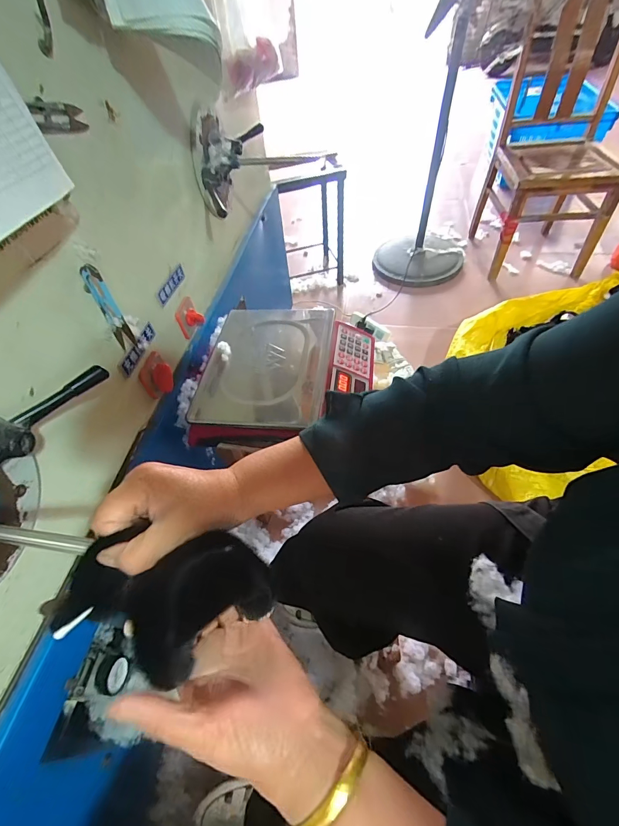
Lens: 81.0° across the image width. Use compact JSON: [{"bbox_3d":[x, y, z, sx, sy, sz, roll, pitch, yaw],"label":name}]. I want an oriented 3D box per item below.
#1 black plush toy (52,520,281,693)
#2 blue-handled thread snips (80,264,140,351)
[{"bbox_3d":[-0.094,0.128,0.248,0.127,0.051,0.088,-2,52,5],"label":"black plush toy"},{"bbox_3d":[-0.264,-0.136,0.479,0.025,0.119,0.008,-7,47,4],"label":"blue-handled thread snips"}]

